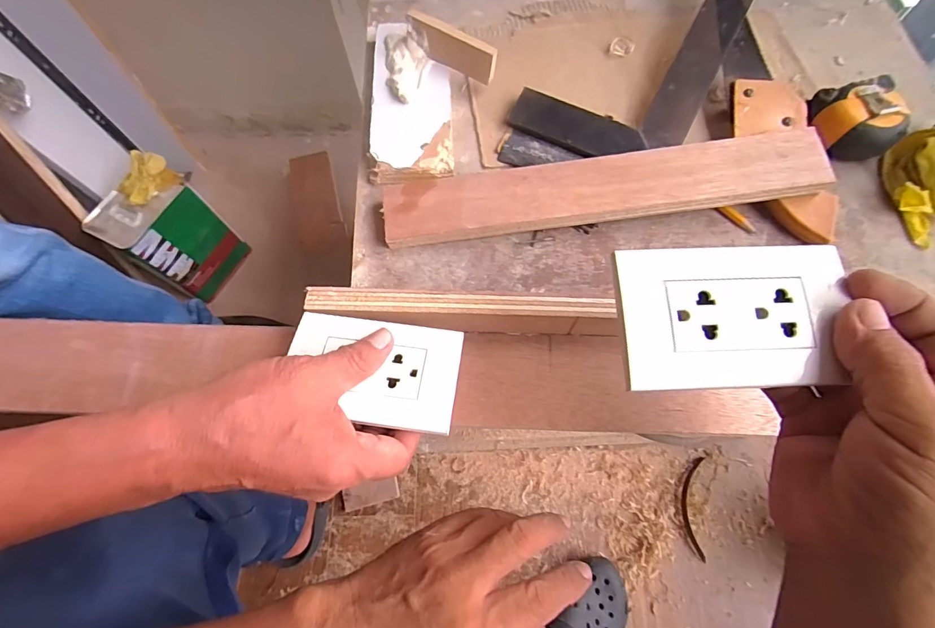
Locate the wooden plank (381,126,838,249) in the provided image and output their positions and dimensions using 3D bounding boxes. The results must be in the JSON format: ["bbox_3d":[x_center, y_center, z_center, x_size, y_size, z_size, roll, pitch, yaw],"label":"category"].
[{"bbox_3d":[0.116,-0.112,0.377,0.380,0.017,0.057,-7,74,3],"label":"wooden plank"}]

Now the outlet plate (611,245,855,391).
[{"bbox_3d":[0.131,0.001,0.209,0.111,0.013,0.069,-2,66,0],"label":"outlet plate"}]

